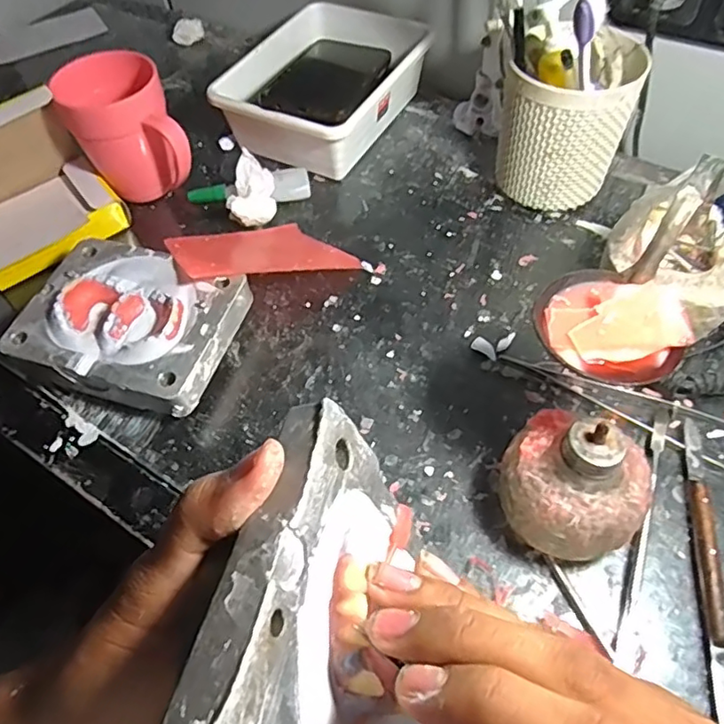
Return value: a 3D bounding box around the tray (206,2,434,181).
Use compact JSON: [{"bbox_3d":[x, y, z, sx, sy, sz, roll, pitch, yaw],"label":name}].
[{"bbox_3d":[-0.032,-0.259,0.552,0.143,0.064,0.193,26,61,19],"label":"tray"}]

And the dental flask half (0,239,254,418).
[{"bbox_3d":[-0.157,-0.024,0.410,0.142,0.045,0.107,17,59,15],"label":"dental flask half"}]

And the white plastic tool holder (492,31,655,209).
[{"bbox_3d":[0.159,-0.186,0.460,0.092,0.110,0.088,21,60,17],"label":"white plastic tool holder"}]

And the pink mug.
[{"bbox_3d":[-0.191,-0.180,0.484,0.080,0.106,0.087,-26,58,-13],"label":"pink mug"}]

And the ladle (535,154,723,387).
[{"bbox_3d":[0.137,-0.049,0.294,0.071,0.043,0.120,21,60,17],"label":"ladle"}]

